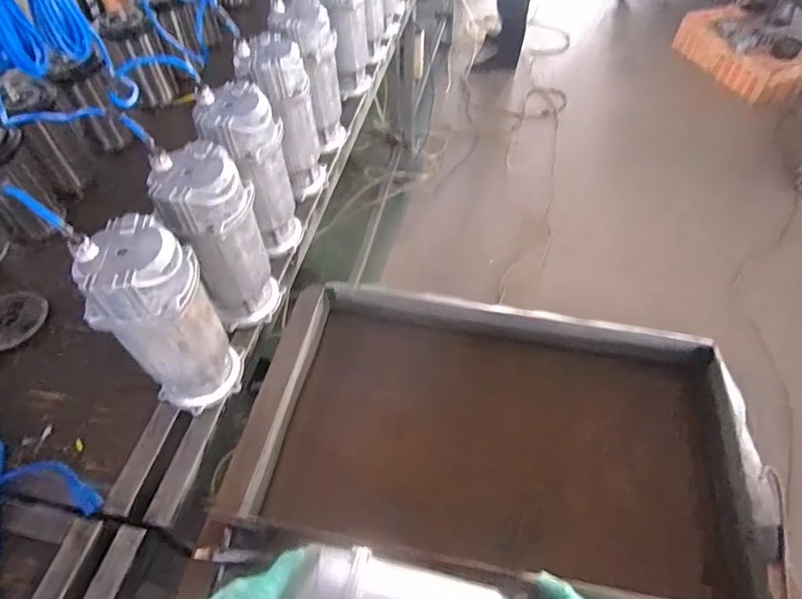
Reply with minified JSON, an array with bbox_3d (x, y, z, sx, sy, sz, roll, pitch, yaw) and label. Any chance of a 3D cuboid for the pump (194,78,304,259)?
[{"bbox_3d":[-0.273,-0.219,0.922,0.126,0.290,0.127,7,52,6],"label":"pump"}]

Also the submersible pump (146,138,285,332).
[{"bbox_3d":[-0.282,-0.086,0.810,0.129,0.290,0.117,-25,56,-18],"label":"submersible pump"}]

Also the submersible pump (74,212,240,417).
[{"bbox_3d":[-0.327,0.036,0.714,0.121,0.291,0.140,38,61,26],"label":"submersible pump"}]

